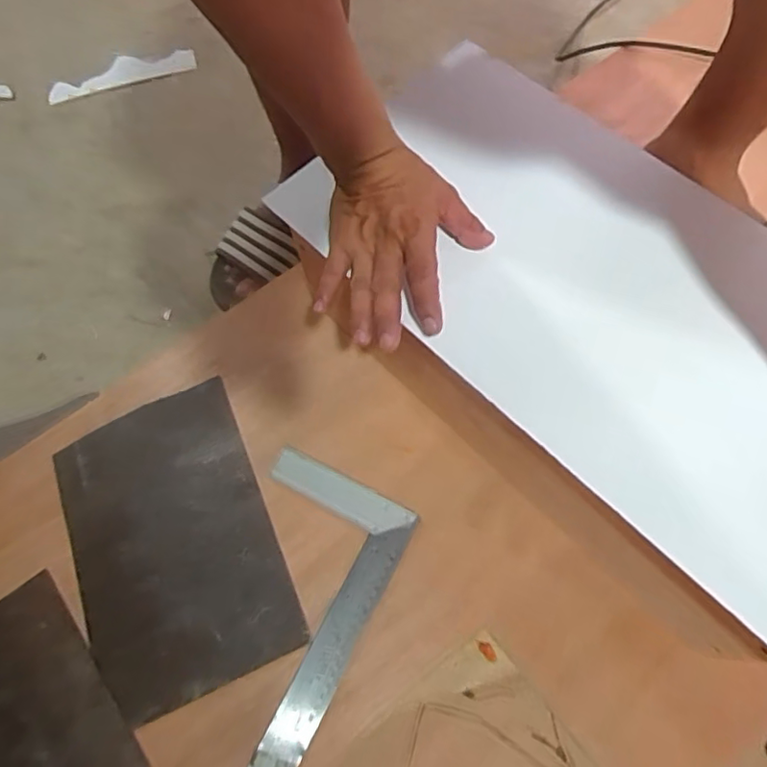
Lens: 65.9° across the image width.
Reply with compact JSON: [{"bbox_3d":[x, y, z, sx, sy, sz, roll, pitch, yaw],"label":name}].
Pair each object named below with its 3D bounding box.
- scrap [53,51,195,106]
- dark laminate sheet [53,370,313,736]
[{"bbox_3d":[-0.434,-0.517,0.981,0.242,0.011,0.059,-16,71,-2],"label":"scrap"},{"bbox_3d":[-0.215,0.155,0.595,0.188,0.009,0.294,-22,68,-7],"label":"dark laminate sheet"}]

